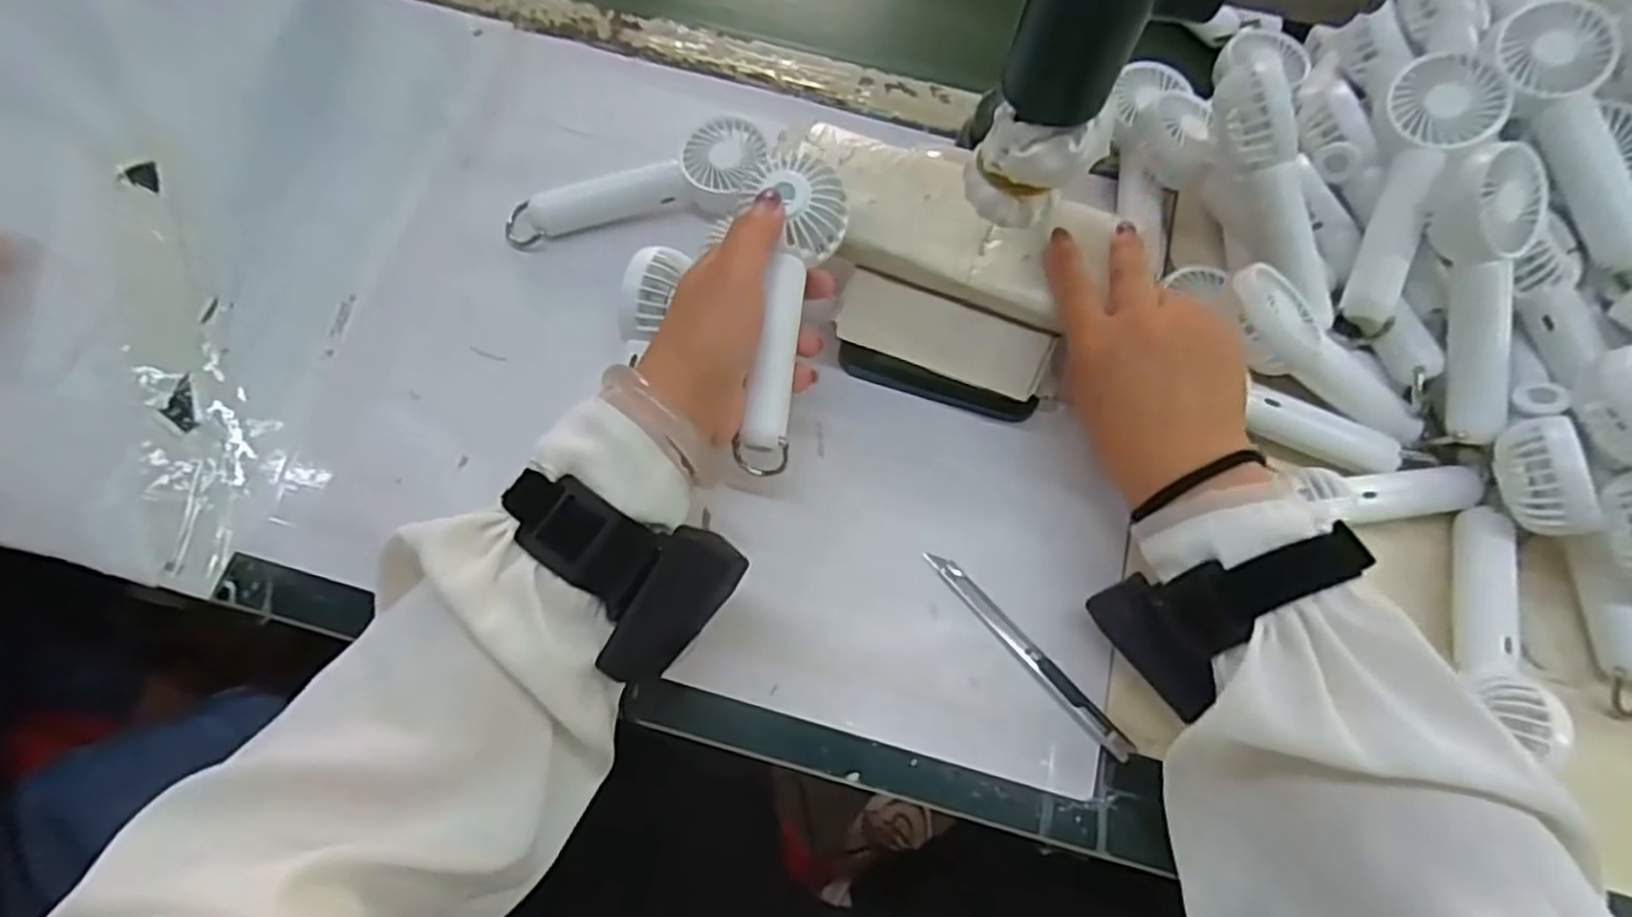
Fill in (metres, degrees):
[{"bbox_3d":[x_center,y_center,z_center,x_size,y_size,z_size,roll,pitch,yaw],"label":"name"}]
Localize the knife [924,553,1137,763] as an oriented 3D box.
[{"bbox_3d":[0.108,0.098,0.387,0.011,0.011,0.134,-37,68,-19],"label":"knife"}]

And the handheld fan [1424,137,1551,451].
[{"bbox_3d":[0.349,-0.084,0.393,0.053,0.034,0.148,-7,100,-5],"label":"handheld fan"}]

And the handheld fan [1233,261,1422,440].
[{"bbox_3d":[0.273,-0.057,0.408,0.143,0.024,0.054,28,60,-20],"label":"handheld fan"}]

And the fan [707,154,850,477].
[{"bbox_3d":[-0.030,-0.074,0.376,0.059,0.034,0.155,16,88,-29],"label":"fan"}]

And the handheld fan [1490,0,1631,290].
[{"bbox_3d":[0.413,-0.164,0.401,0.052,0.029,0.165,-23,90,-13],"label":"handheld fan"}]

